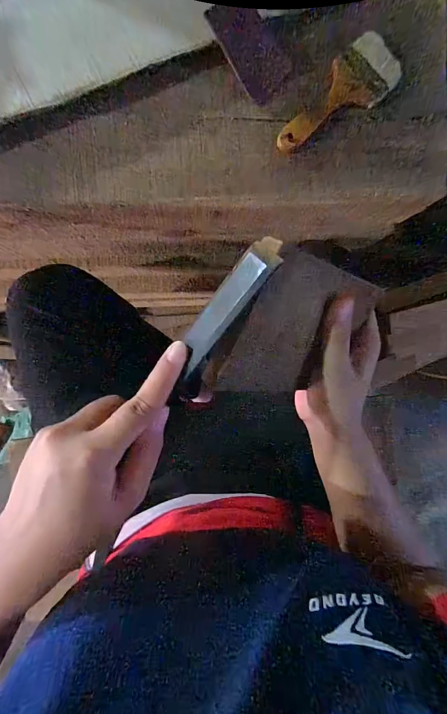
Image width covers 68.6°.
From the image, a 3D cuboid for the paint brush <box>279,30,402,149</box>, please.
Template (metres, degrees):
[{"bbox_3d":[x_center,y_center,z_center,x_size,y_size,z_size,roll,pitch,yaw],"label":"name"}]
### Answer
[{"bbox_3d":[0.143,-0.317,0.409,0.070,0.016,0.177,43,87,-3],"label":"paint brush"}]

